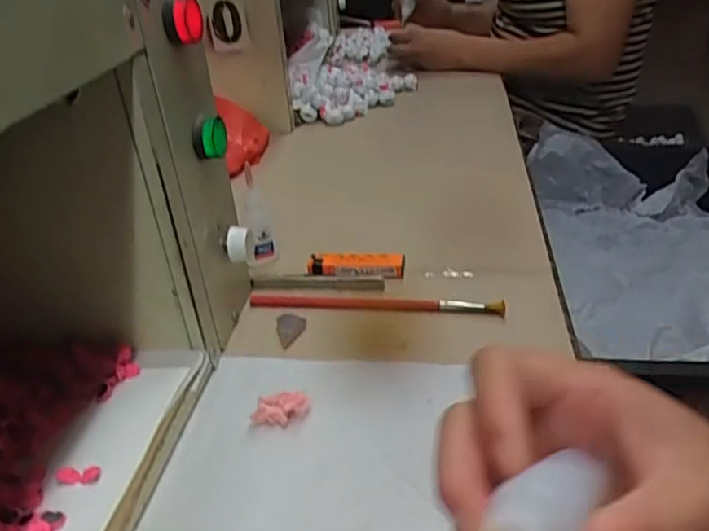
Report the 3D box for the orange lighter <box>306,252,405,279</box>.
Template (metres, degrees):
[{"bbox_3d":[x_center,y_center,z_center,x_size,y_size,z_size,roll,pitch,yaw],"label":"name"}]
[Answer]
[{"bbox_3d":[0.001,0.001,0.545,0.080,0.016,0.020,2,31,12],"label":"orange lighter"}]

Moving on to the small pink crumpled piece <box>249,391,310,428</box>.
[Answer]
[{"bbox_3d":[-0.046,0.089,0.402,0.034,0.019,0.015,-4,30,2],"label":"small pink crumpled piece"}]

